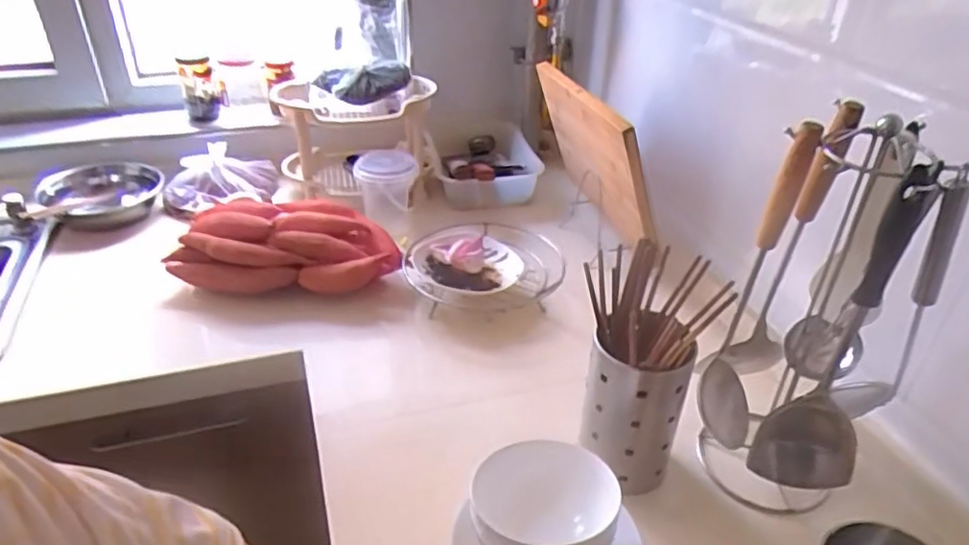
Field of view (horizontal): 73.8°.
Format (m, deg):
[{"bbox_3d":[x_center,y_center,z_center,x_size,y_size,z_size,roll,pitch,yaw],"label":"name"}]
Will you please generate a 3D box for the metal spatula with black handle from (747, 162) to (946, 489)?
[{"bbox_3d":[0.314,0.078,0.571,0.092,0.341,0.091,25,42,33],"label":"metal spatula with black handle"}]

